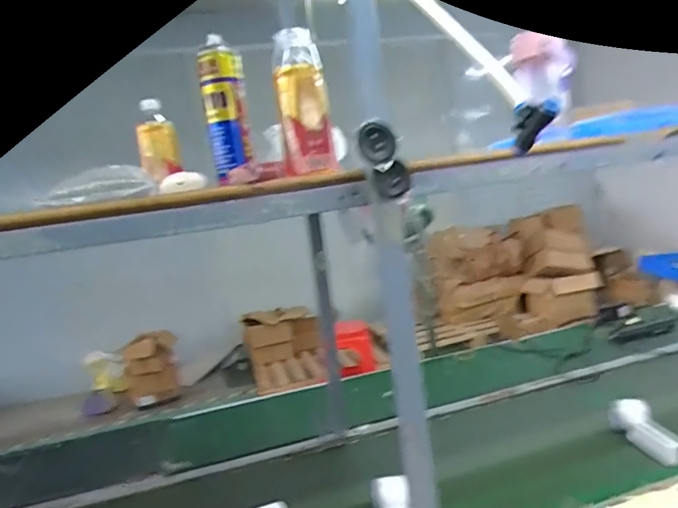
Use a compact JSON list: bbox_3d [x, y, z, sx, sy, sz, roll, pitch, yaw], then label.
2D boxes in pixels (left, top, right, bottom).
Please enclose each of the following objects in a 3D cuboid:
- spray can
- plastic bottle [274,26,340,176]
[{"bbox_3d":[-0.164,-0.219,0.717,0.059,0.199,0.069,-8,6,-10],"label":"spray can"},{"bbox_3d":[-0.047,-0.204,0.650,0.066,0.191,0.060,-7,6,0],"label":"plastic bottle"}]

